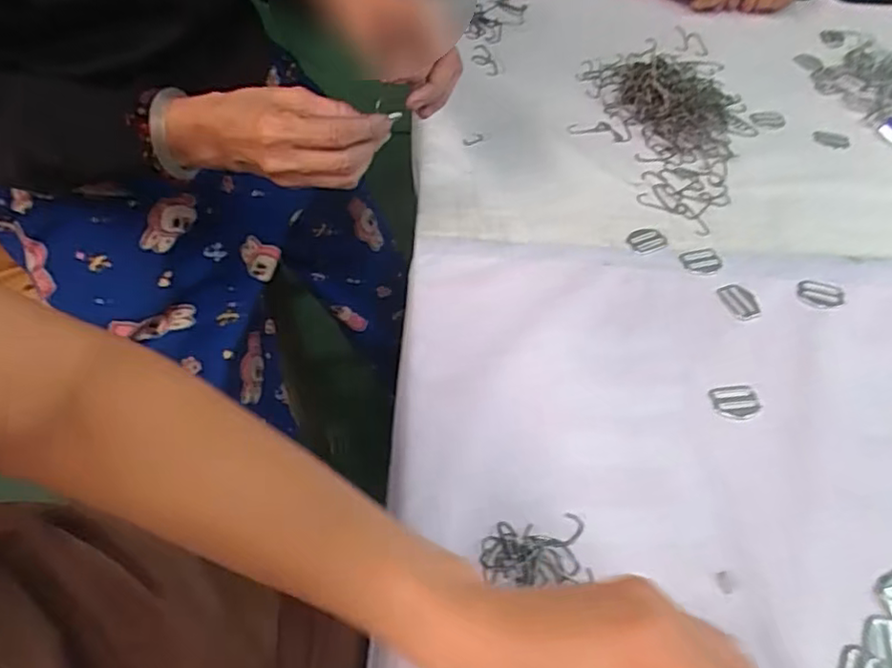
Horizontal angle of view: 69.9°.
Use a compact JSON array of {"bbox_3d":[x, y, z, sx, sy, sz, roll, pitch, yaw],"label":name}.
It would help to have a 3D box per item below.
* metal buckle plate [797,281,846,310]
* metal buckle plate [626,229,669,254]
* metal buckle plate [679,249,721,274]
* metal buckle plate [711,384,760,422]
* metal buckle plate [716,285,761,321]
[{"bbox_3d":[0.288,-0.030,0.490,0.033,0.007,0.023,22,56,14],"label":"metal buckle plate"},{"bbox_3d":[0.162,-0.075,0.514,0.031,0.004,0.022,-16,56,-14],"label":"metal buckle plate"},{"bbox_3d":[0.202,-0.058,0.503,0.030,0.004,0.024,-11,55,-10],"label":"metal buckle plate"},{"bbox_3d":[0.197,0.046,0.432,0.032,0.004,0.025,-7,54,-7],"label":"metal buckle plate"},{"bbox_3d":[0.221,-0.024,0.481,0.024,0.004,0.032,-25,58,-19],"label":"metal buckle plate"}]

